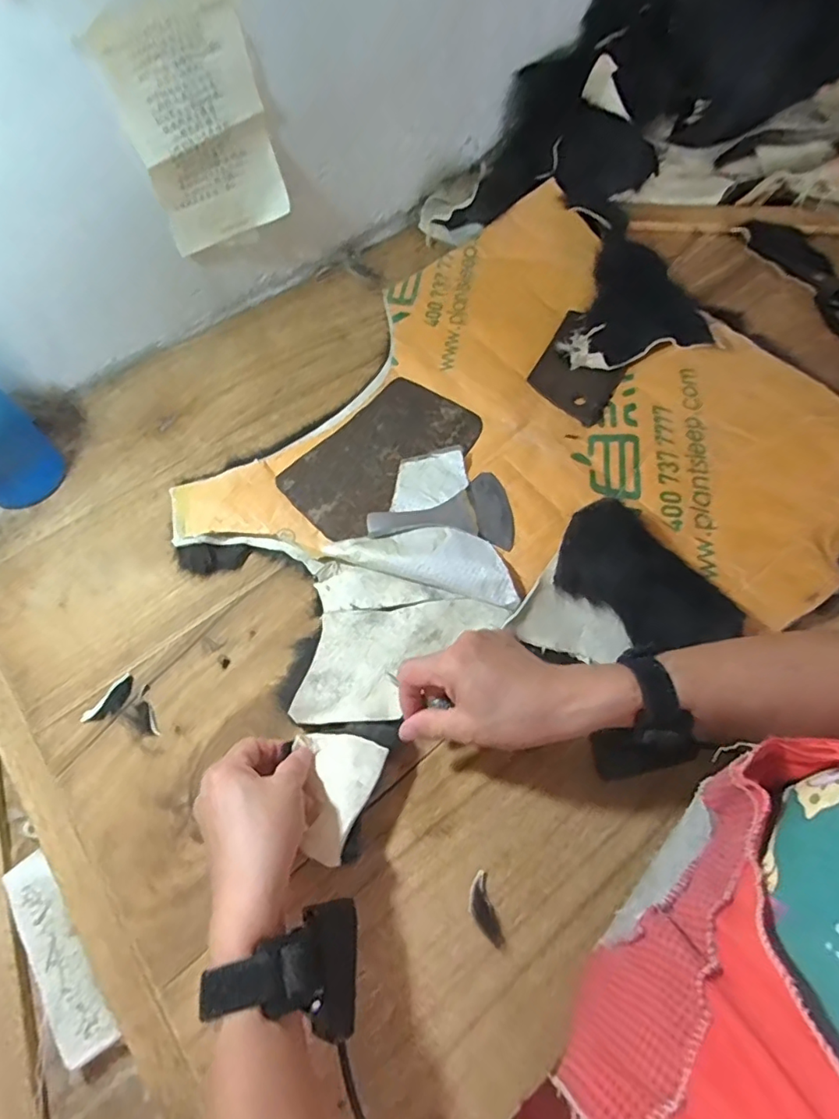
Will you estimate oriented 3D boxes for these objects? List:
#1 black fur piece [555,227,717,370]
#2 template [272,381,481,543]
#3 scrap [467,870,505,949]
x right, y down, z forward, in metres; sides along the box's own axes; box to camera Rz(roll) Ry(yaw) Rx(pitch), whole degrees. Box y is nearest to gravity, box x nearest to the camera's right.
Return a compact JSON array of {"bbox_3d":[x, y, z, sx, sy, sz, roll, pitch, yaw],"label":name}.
[{"bbox_3d":[0.232,-0.314,0.669,0.166,0.020,0.199,-12,63,-2],"label":"black fur piece"},{"bbox_3d":[-0.041,-0.111,0.589,0.120,0.007,0.208,38,69,20],"label":"template"},{"bbox_3d":[0.046,0.253,0.403,0.018,0.004,0.047,-16,64,-4],"label":"scrap"}]

